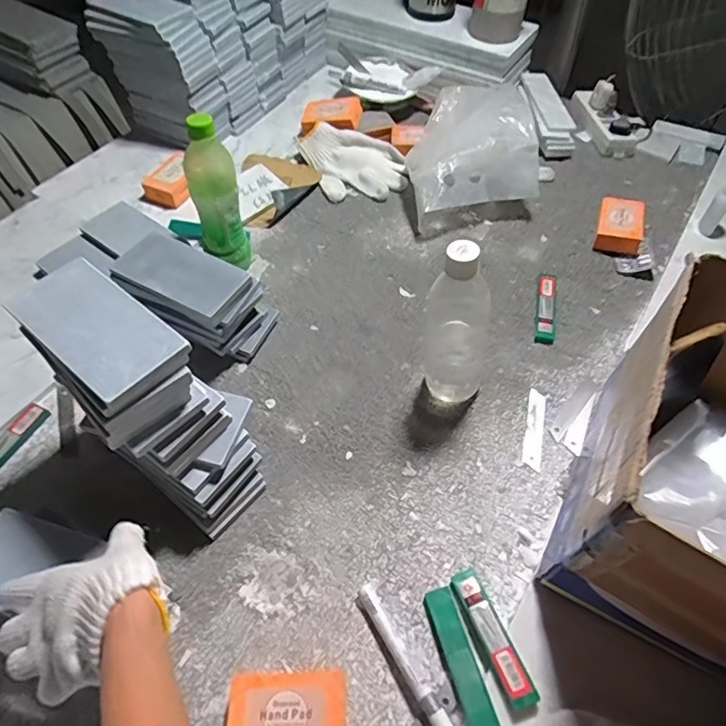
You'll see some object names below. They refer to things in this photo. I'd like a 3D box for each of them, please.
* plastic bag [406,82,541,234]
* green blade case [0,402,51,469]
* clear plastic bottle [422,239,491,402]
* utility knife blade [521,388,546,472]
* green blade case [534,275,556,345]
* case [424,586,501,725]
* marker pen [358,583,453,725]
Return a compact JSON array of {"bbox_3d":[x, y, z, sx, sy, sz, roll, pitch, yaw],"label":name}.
[{"bbox_3d":[0.182,-0.341,0.843,0.201,0.110,0.277,9,58,6],"label":"plastic bag"},{"bbox_3d":[-0.403,0.098,0.582,0.027,0.011,0.121,22,57,15],"label":"green blade case"},{"bbox_3d":[0.104,-0.038,0.560,0.083,0.205,0.063,13,56,9],"label":"clear plastic bottle"},{"bbox_3d":[0.199,0.075,0.606,0.020,0.004,0.101,12,56,9],"label":"utility knife blade"},{"bbox_3d":[0.251,-0.077,0.714,0.024,0.010,0.126,11,55,8],"label":"green blade case"},{"bbox_3d":[0.087,0.260,0.461,0.028,0.018,0.117,-15,56,-10],"label":"case"},{"bbox_3d":[0.038,0.261,0.453,0.017,0.017,0.141,-28,55,-19],"label":"marker pen"}]

